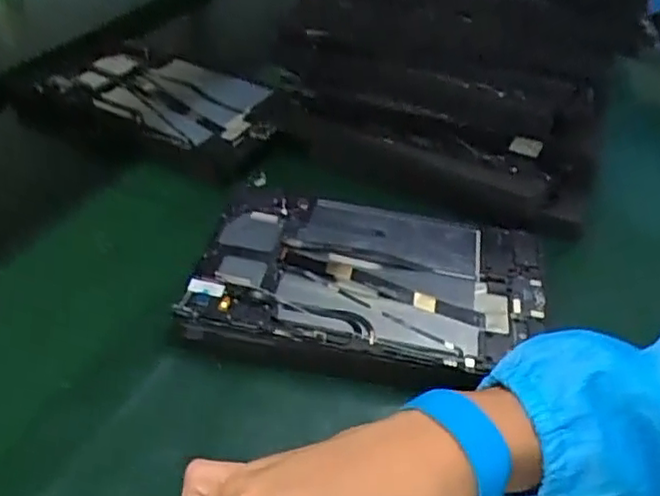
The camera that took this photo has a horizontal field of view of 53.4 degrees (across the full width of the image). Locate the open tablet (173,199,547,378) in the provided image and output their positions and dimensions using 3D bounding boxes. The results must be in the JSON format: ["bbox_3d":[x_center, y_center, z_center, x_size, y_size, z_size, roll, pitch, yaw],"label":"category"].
[{"bbox_3d":[0.031,0.020,0.469,0.238,0.011,0.155,8,41,2],"label":"open tablet"}]

